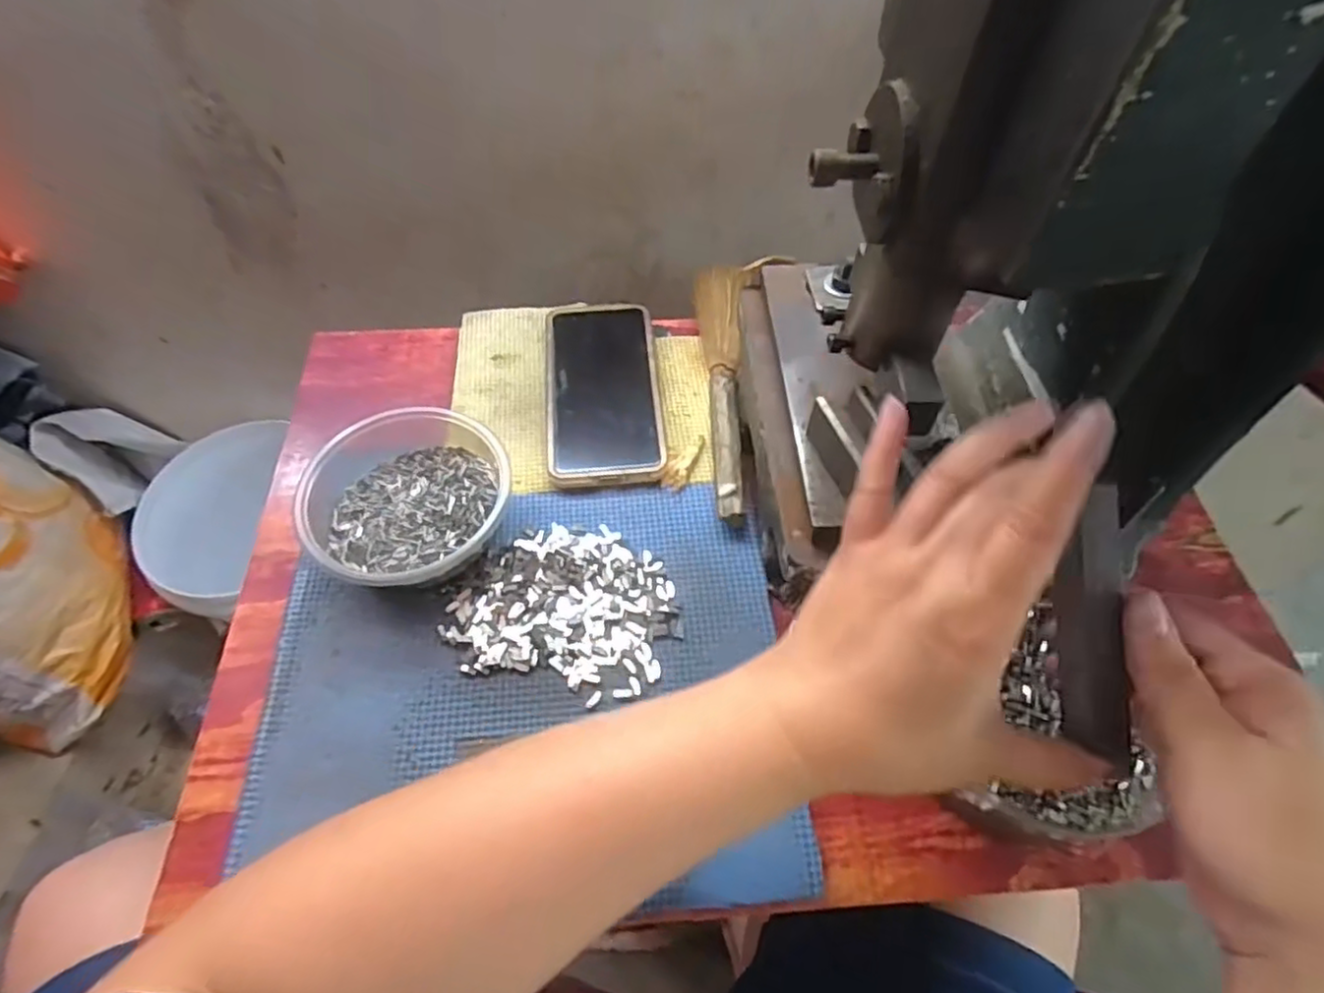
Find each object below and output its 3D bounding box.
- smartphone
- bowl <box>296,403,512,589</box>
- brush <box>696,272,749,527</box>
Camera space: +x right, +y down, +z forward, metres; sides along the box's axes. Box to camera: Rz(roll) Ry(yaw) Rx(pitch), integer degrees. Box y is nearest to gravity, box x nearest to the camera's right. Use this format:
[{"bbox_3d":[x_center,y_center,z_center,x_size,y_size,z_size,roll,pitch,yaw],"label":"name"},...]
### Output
[{"bbox_3d":[-0.041,-0.075,0.468,0.074,0.010,0.154,-3,57,-4],"label":"smartphone"},{"bbox_3d":[-0.144,0.003,0.391,0.111,0.048,0.107,1,57,-1],"label":"bowl"},{"bbox_3d":[0.043,-0.079,0.471,0.031,0.020,0.228,2,57,-1],"label":"brush"}]

